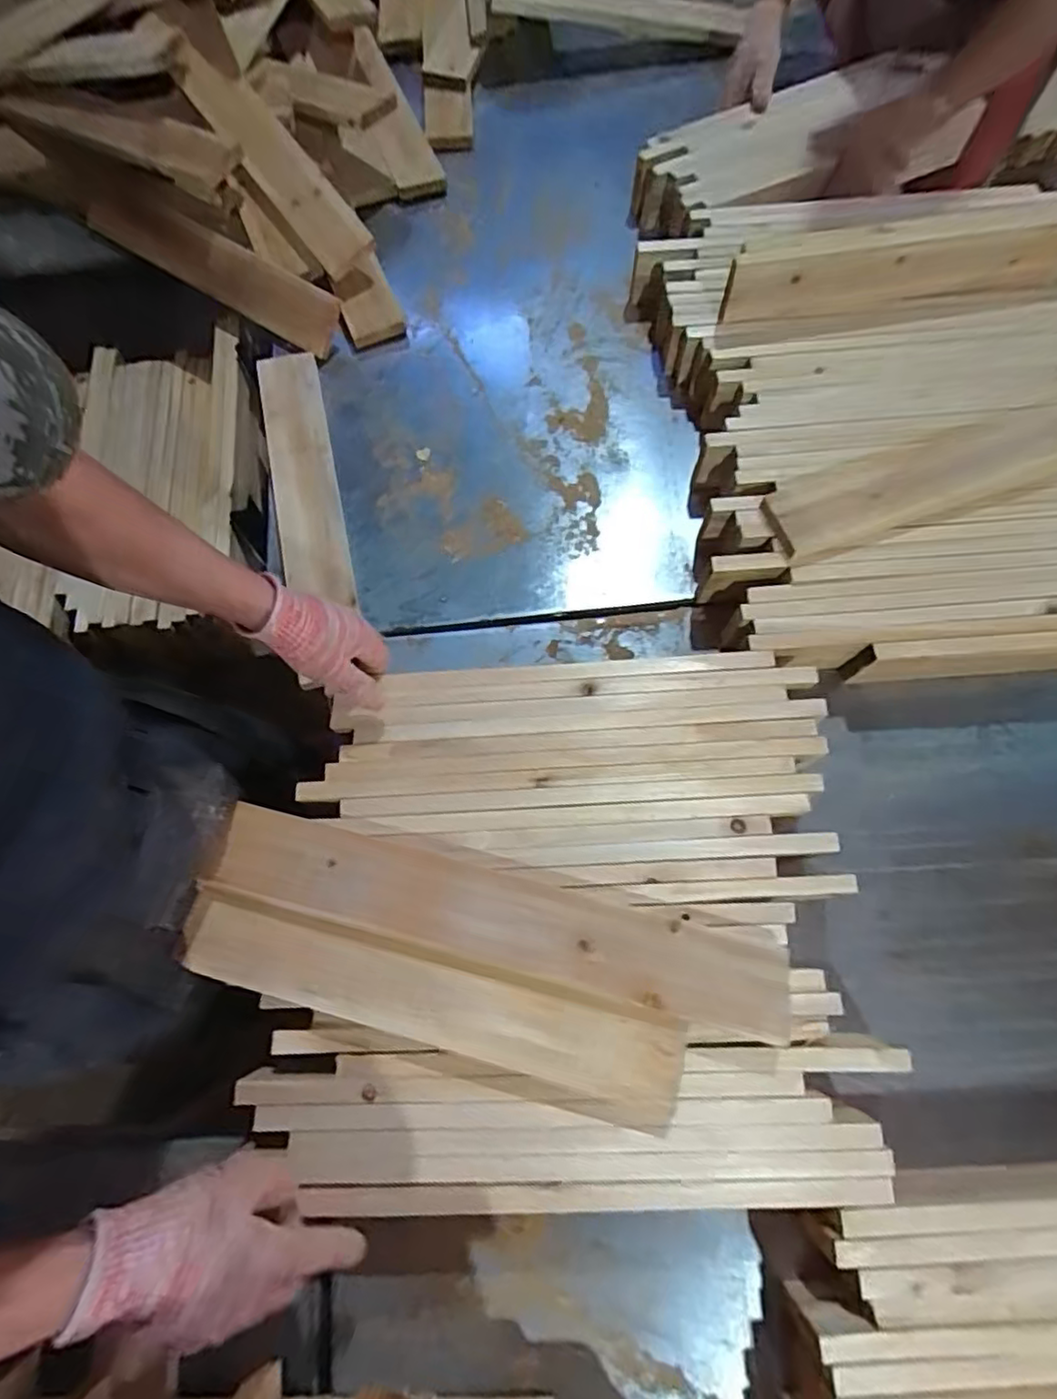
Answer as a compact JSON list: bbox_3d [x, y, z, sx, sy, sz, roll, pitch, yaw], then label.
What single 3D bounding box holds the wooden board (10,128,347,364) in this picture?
[{"bbox_3d":[-0.517,-0.665,0.936,0.584,0.024,0.087,33,114,8],"label":"wooden board"}]

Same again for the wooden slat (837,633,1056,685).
[{"bbox_3d":[0.520,-0.045,0.712,0.315,0.084,0.022,-3,70,-1],"label":"wooden slat"}]

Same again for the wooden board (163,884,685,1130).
[{"bbox_3d":[-0.089,0.259,0.560,0.439,0.029,0.087,16,71,6],"label":"wooden board"}]

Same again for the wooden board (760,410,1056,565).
[{"bbox_3d":[0.502,-0.265,0.732,0.482,0.027,0.098,-17,71,-6],"label":"wooden board"}]

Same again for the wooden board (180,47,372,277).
[{"bbox_3d":[-0.367,-0.777,0.921,0.080,0.024,0.410,-39,85,2],"label":"wooden board"}]

